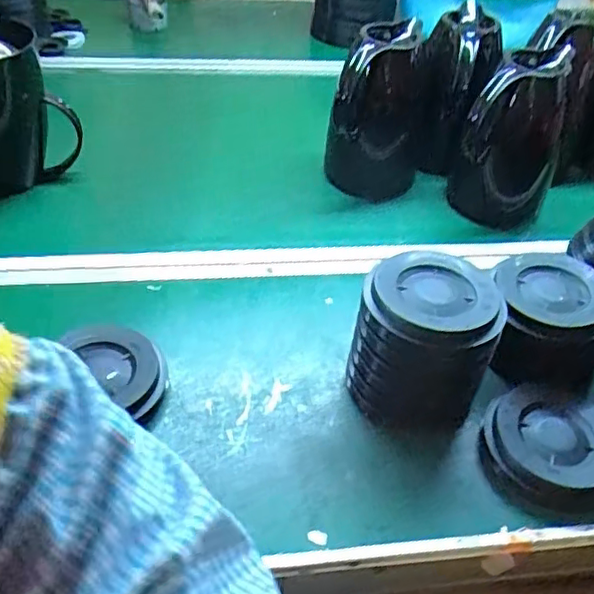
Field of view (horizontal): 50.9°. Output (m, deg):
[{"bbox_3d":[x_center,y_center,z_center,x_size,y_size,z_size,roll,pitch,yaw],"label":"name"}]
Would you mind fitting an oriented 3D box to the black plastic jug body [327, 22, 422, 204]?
[{"bbox_3d":[0.108,-0.240,0.839,0.123,0.207,0.123,12,43,7],"label":"black plastic jug body"}]

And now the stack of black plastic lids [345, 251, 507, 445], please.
[{"bbox_3d":[0.110,0.048,0.568,0.119,0.127,0.113,23,46,18],"label":"stack of black plastic lids"}]

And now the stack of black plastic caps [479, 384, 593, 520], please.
[{"bbox_3d":[0.227,0.135,0.555,0.115,0.034,0.119,-2,43,-7],"label":"stack of black plastic caps"}]

